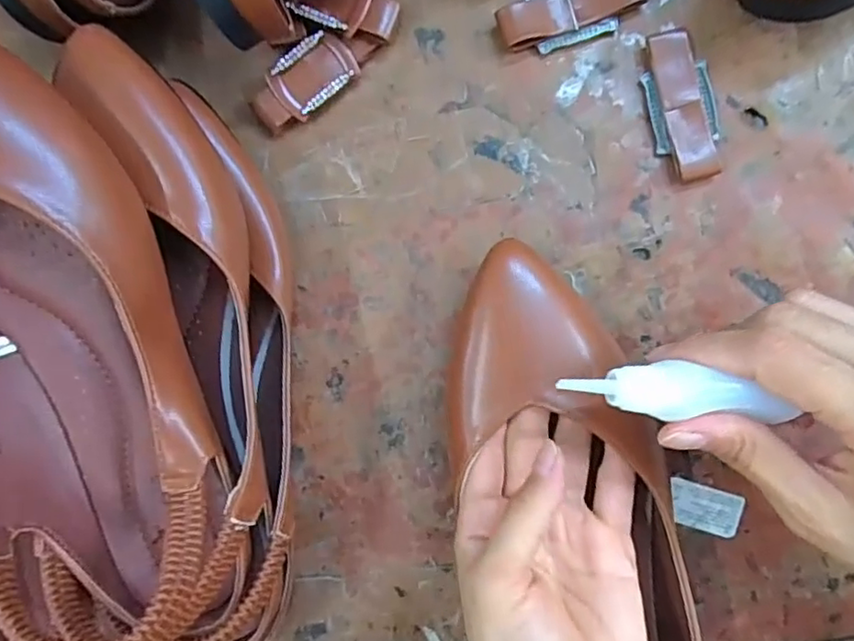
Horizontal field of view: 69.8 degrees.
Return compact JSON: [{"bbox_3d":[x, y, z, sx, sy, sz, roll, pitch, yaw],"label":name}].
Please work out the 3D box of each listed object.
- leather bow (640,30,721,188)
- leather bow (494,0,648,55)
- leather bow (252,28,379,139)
[{"bbox_3d":[0.116,-0.096,0.277,0.029,0.009,0.066,-15,89,4],"label":"leather bow"},{"bbox_3d":[0.066,-0.142,0.280,0.066,0.011,0.028,-18,89,4],"label":"leather bow"},{"bbox_3d":[-0.054,-0.114,0.288,0.062,0.013,0.025,-39,88,4],"label":"leather bow"}]

